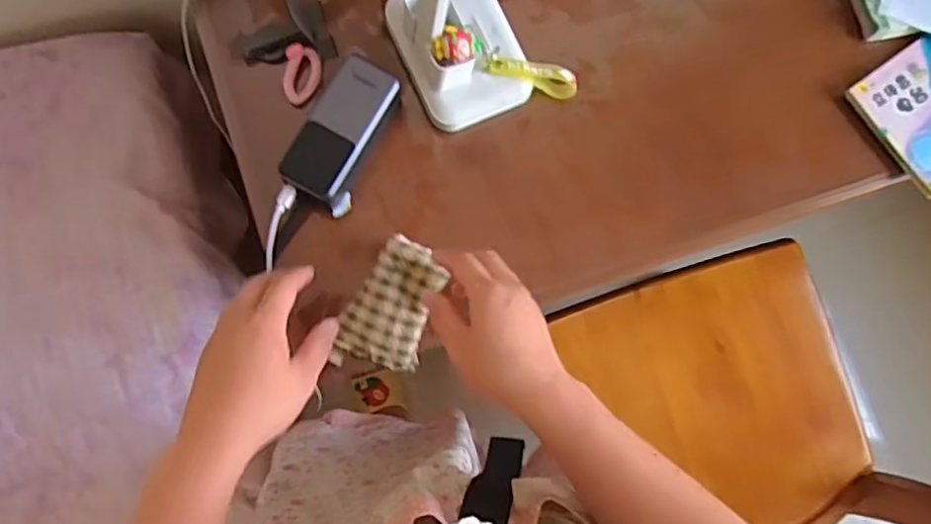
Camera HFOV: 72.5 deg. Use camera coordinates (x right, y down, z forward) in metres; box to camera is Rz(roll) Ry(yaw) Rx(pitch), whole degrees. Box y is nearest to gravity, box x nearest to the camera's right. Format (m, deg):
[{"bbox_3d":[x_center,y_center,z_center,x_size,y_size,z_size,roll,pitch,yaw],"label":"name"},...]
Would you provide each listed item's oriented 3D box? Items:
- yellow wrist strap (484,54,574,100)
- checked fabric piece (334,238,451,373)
[{"bbox_3d":[0.062,-0.175,0.593,0.088,0.035,0.023,13,84,-5],"label":"yellow wrist strap"},{"bbox_3d":[-0.059,0.037,0.556,0.070,0.018,0.108,26,83,-4],"label":"checked fabric piece"}]

